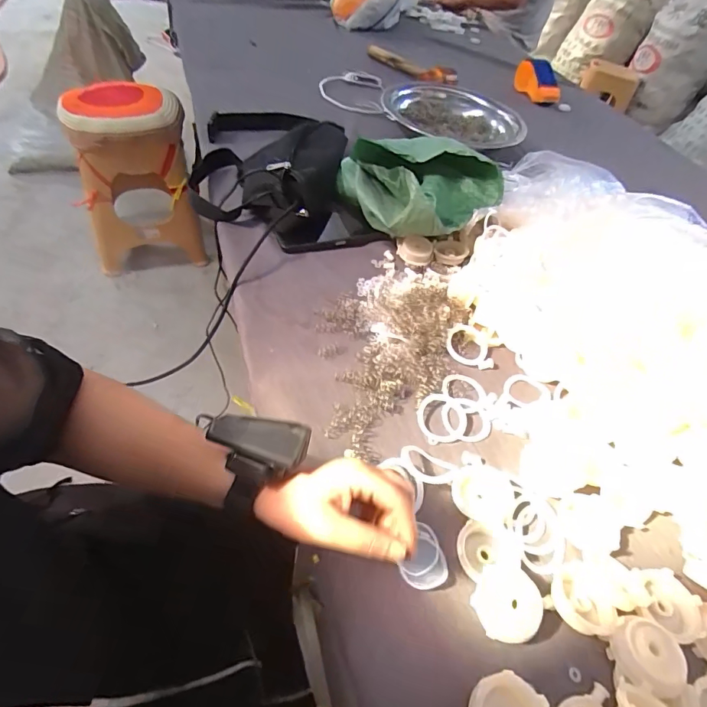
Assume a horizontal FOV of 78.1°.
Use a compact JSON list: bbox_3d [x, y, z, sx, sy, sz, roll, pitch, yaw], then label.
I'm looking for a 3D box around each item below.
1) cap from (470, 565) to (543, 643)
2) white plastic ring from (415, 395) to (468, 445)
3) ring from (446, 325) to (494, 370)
[{"bbox_3d":[0.124,0.202,0.351,0.052,0.016,0.052,-4,56,6],"label":"cap"},{"bbox_3d":[0.096,0.070,0.470,0.056,0.009,0.051,6,56,-10],"label":"white plastic ring"},{"bbox_3d":[0.143,-0.009,0.540,0.061,0.009,0.056,9,52,-12],"label":"ring"}]

